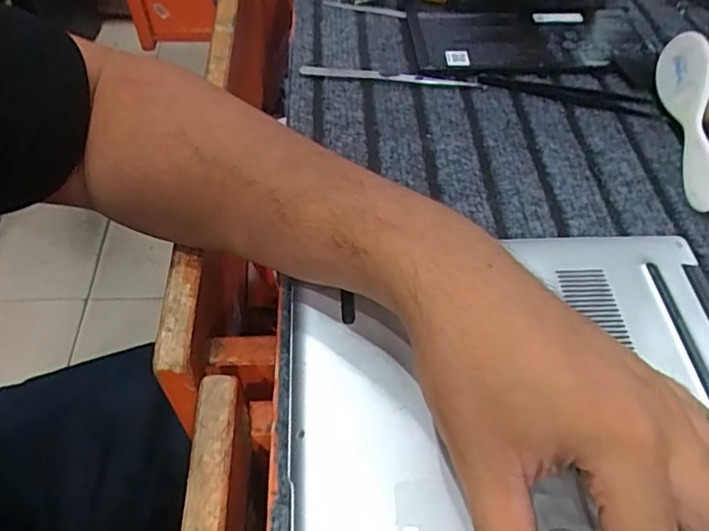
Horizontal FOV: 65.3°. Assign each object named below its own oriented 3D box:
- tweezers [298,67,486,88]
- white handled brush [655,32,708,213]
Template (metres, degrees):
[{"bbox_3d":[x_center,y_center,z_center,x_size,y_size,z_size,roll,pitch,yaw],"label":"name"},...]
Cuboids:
[{"bbox_3d":[0.027,-0.137,0.400,0.130,0.007,0.014,6,52,4],"label":"tweezers"},{"bbox_3d":[0.217,-0.098,0.357,0.028,0.043,0.134,12,53,8],"label":"white handled brush"}]

